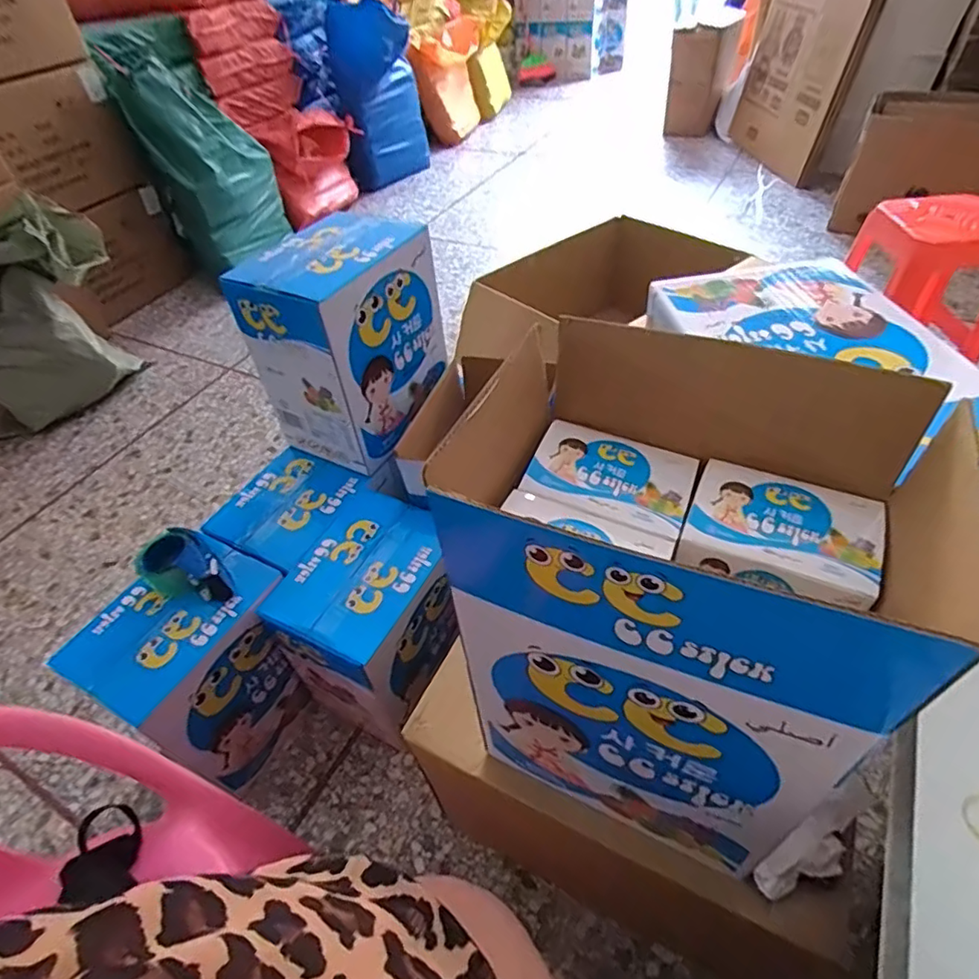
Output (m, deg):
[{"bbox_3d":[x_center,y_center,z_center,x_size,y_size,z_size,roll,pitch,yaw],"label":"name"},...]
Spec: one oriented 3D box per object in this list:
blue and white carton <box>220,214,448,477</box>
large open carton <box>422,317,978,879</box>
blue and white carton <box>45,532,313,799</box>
[{"bbox_3d":[-0.260,-0.289,1.101,0.207,0.355,0.324,21,53,24],"label":"blue and white carton"},{"bbox_3d":[0.160,0.099,0.532,0.310,0.410,0.253,17,51,21],"label":"large open carton"},{"bbox_3d":[-0.508,0.312,1.047,0.228,0.376,0.295,18,52,22],"label":"blue and white carton"}]

